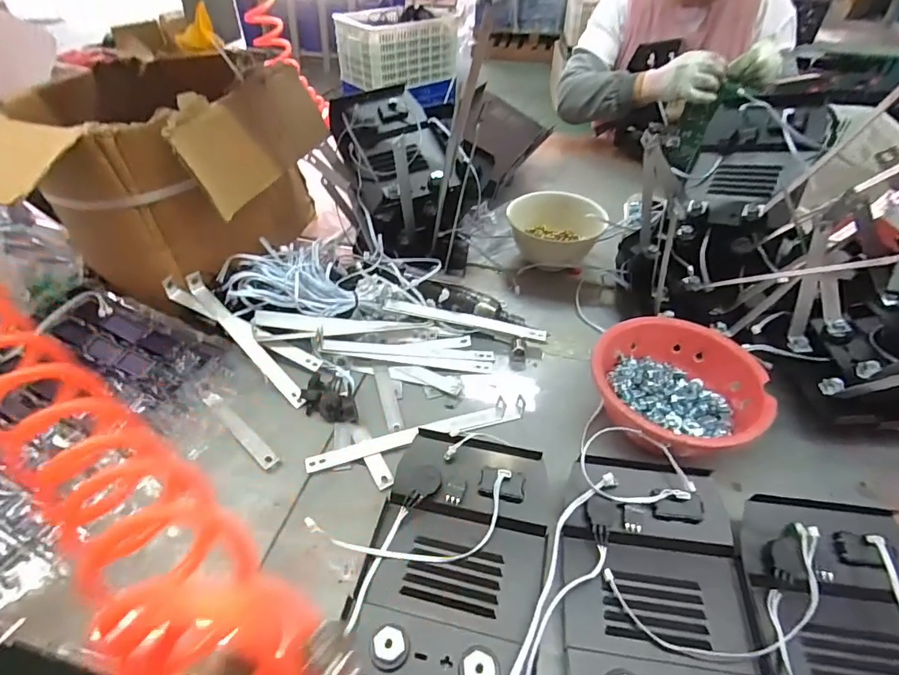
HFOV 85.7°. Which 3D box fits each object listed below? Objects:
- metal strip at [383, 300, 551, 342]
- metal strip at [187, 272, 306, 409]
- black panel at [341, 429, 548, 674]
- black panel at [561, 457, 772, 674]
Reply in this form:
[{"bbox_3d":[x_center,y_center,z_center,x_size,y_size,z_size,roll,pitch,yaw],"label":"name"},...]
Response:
[{"bbox_3d":[0.021,-0.023,0.641,0.218,0.011,0.020,9,44,9],"label":"metal strip"},{"bbox_3d":[-0.248,0.002,0.588,0.221,0.022,0.019,43,58,16],"label":"metal strip"},{"bbox_3d":[0.006,0.183,0.415,0.147,0.023,0.212,9,44,9],"label":"black panel"},{"bbox_3d":[0.171,0.199,0.397,0.146,0.035,0.207,5,43,5],"label":"black panel"}]

